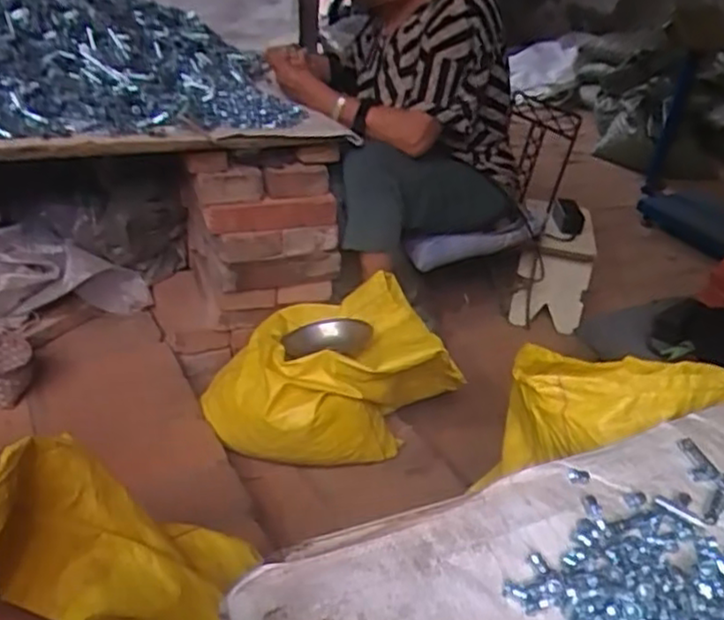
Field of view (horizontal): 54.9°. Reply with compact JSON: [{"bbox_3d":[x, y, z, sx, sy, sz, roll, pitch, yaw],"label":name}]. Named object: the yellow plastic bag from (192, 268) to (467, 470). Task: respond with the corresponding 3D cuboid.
[{"bbox_3d":[-0.057,0.104,1.256,0.435,0.212,0.288,-5,32,-16],"label":"yellow plastic bag"}]

